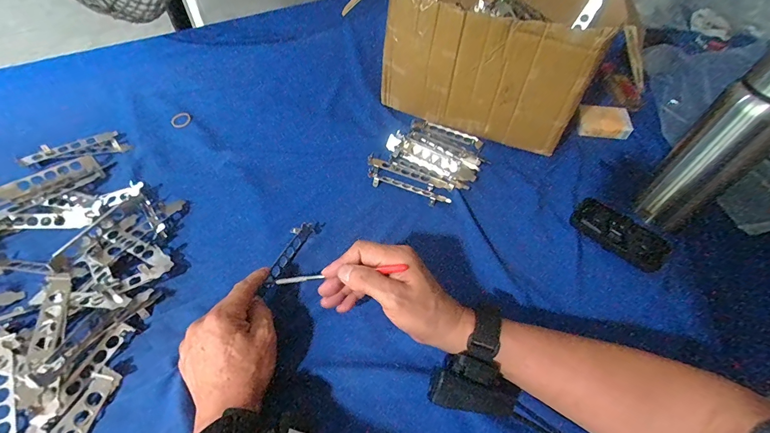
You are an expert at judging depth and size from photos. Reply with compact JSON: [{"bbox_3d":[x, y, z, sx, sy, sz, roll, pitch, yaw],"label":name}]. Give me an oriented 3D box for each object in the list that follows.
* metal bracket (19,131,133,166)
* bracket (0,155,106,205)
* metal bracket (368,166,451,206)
[{"bbox_3d":[-0.449,-0.100,0.534,0.130,0.017,0.035,-17,58,-17],"label":"metal bracket"},{"bbox_3d":[-0.452,-0.044,0.487,0.128,0.019,0.042,-33,63,-25],"label":"bracket"},{"bbox_3d":[0.033,-0.041,0.510,0.119,0.007,0.030,24,56,12],"label":"metal bracket"}]

